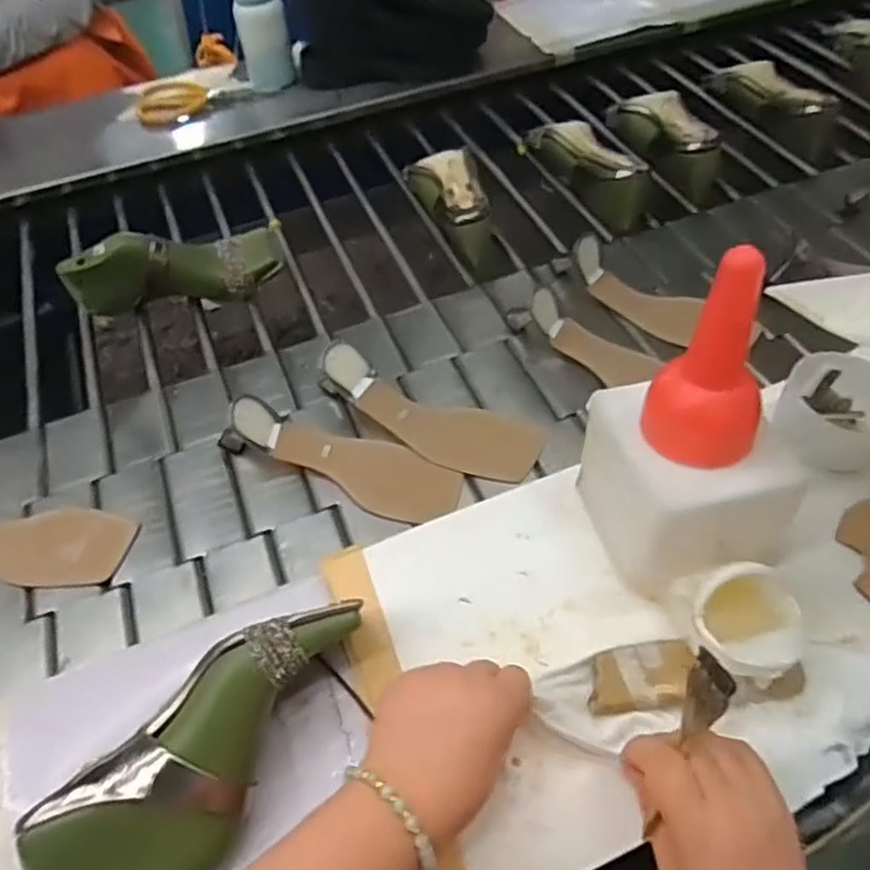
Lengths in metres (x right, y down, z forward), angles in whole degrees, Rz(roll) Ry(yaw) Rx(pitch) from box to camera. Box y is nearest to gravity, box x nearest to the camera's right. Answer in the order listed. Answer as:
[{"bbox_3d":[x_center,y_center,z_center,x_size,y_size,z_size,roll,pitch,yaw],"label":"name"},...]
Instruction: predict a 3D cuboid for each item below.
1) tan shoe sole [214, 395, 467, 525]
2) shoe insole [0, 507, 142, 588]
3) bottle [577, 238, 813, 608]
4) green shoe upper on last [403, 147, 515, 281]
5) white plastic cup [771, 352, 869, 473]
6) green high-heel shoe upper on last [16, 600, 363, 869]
[{"bbox_3d":[-0.092,0.028,0.647,0.232,0.054,0.076,20,53,1],"label":"tan shoe sole"},{"bbox_3d":[-0.386,0.087,0.594,0.220,0.049,0.077,0,51,0],"label":"shoe insole"},{"bbox_3d":[0.176,0.006,0.442,0.101,0.239,0.124,-8,52,-6],"label":"bottle"},{"bbox_3d":[0.027,-0.282,0.848,0.076,0.062,0.237,-12,52,-9],"label":"green shoe upper on last"},{"bbox_3d":[0.339,-0.019,0.568,0.096,0.062,0.089,0,51,0],"label":"white plastic cup"},{"bbox_3d":[-0.139,0.192,0.419,0.082,0.064,0.228,35,77,25],"label":"green high-heel shoe upper on last"}]

